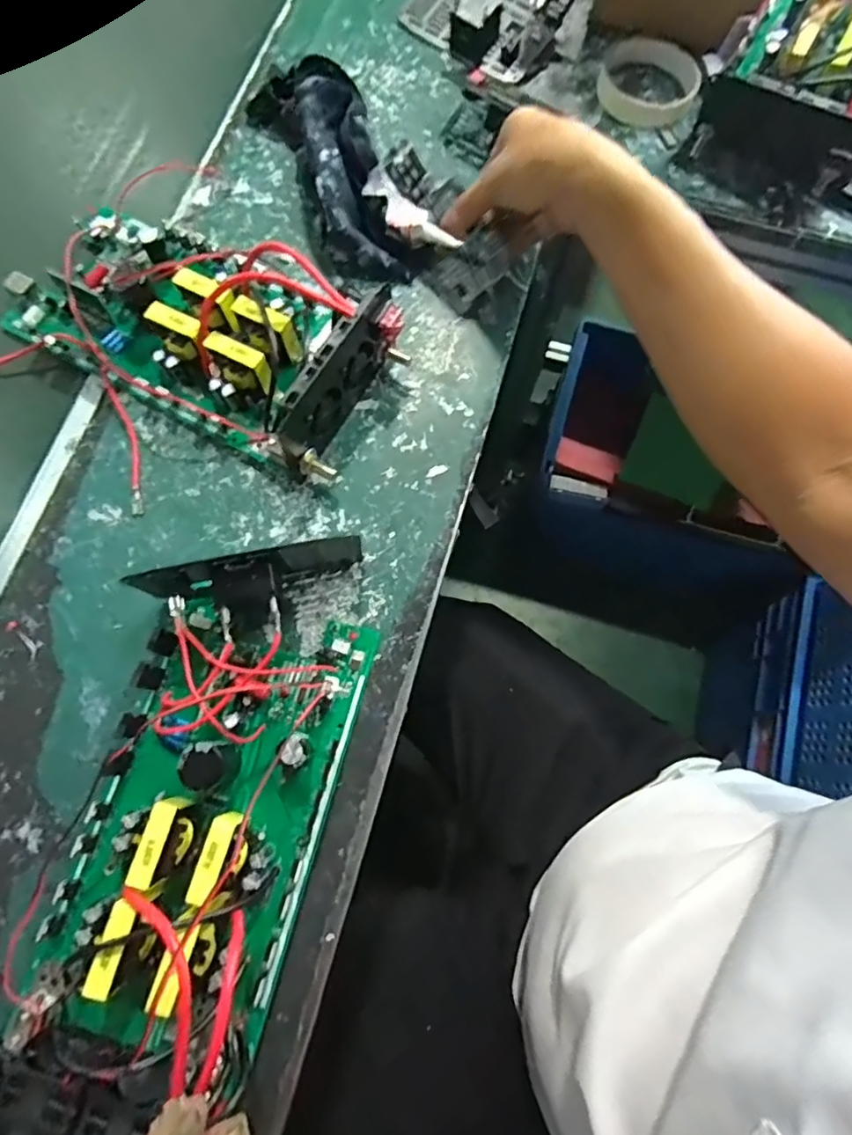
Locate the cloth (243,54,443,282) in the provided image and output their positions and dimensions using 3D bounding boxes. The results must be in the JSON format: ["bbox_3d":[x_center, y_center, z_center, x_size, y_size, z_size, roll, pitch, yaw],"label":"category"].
[{"bbox_3d":[-0.065,-0.319,0.441,0.083,0.061,0.199,-23,77,-8],"label":"cloth"}]

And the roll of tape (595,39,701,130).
[{"bbox_3d":[0.197,-0.428,0.502,0.084,0.020,0.084,0,75,-2],"label":"roll of tape"}]

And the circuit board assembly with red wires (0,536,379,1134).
[{"bbox_3d":[-0.126,0.123,0.314,0.138,0.073,0.334,16,70,3],"label":"circuit board assembly with red wires"}]

